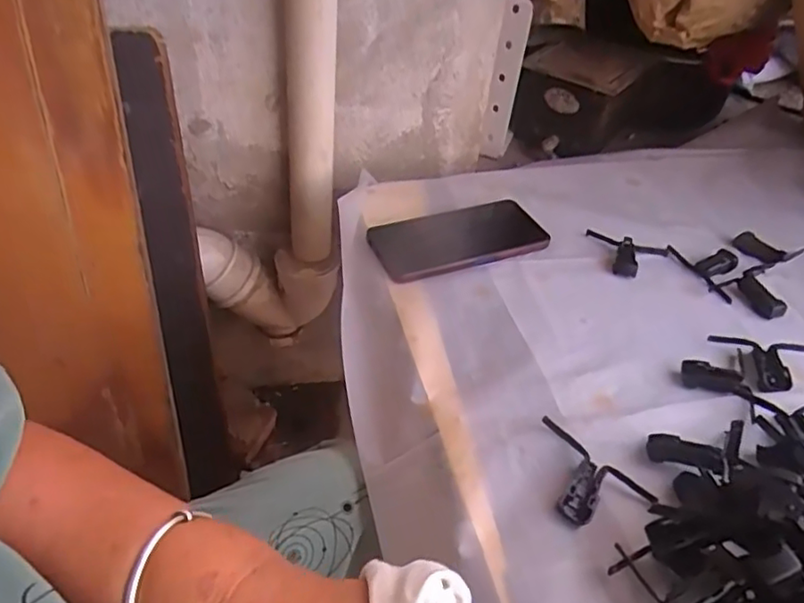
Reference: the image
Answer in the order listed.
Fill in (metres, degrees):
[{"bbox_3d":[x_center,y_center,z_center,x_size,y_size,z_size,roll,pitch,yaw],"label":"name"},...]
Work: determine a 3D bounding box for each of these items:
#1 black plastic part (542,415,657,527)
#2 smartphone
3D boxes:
[{"bbox_3d":[0.115,0.114,0.392,0.081,0.014,0.049,31,47,26],"label":"black plastic part"},{"bbox_3d":[0.056,-0.063,0.588,0.166,0.007,0.082,-13,44,-19],"label":"smartphone"}]

